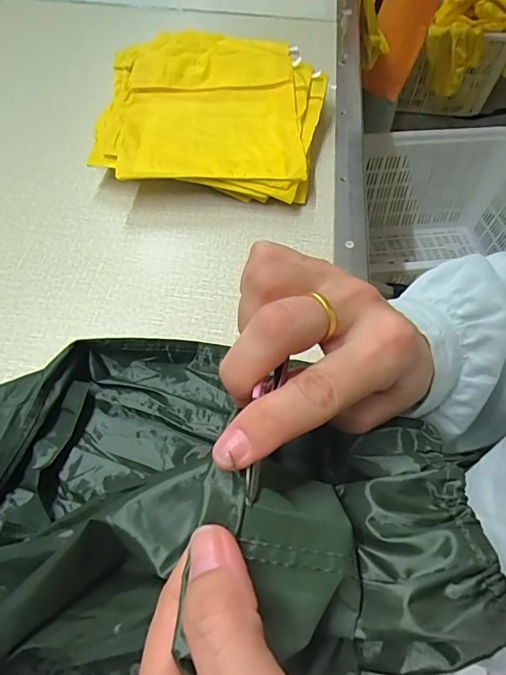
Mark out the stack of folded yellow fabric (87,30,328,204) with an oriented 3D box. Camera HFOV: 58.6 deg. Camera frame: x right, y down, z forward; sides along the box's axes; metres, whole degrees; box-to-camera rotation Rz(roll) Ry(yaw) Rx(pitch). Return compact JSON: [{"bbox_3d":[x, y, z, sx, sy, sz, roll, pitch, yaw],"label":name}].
[{"bbox_3d":[-0.064,-0.383,0.732,0.353,0.072,0.418,1,57,-2],"label":"stack of folded yellow fabric"}]

